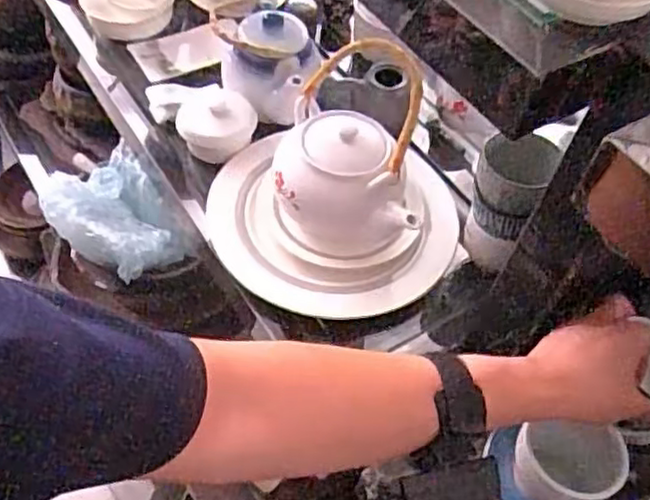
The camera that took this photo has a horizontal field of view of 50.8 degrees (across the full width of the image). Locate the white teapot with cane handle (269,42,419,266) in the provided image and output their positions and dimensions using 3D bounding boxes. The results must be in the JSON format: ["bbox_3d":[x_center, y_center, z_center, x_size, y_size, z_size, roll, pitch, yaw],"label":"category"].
[{"bbox_3d":[0.019,-0.091,0.668,0.136,0.149,0.146,3,53,-3],"label":"white teapot with cane handle"}]

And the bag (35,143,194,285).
[{"bbox_3d":[-0.261,-0.043,0.844,0.139,0.069,0.200,-31,61,-25],"label":"bag"}]

